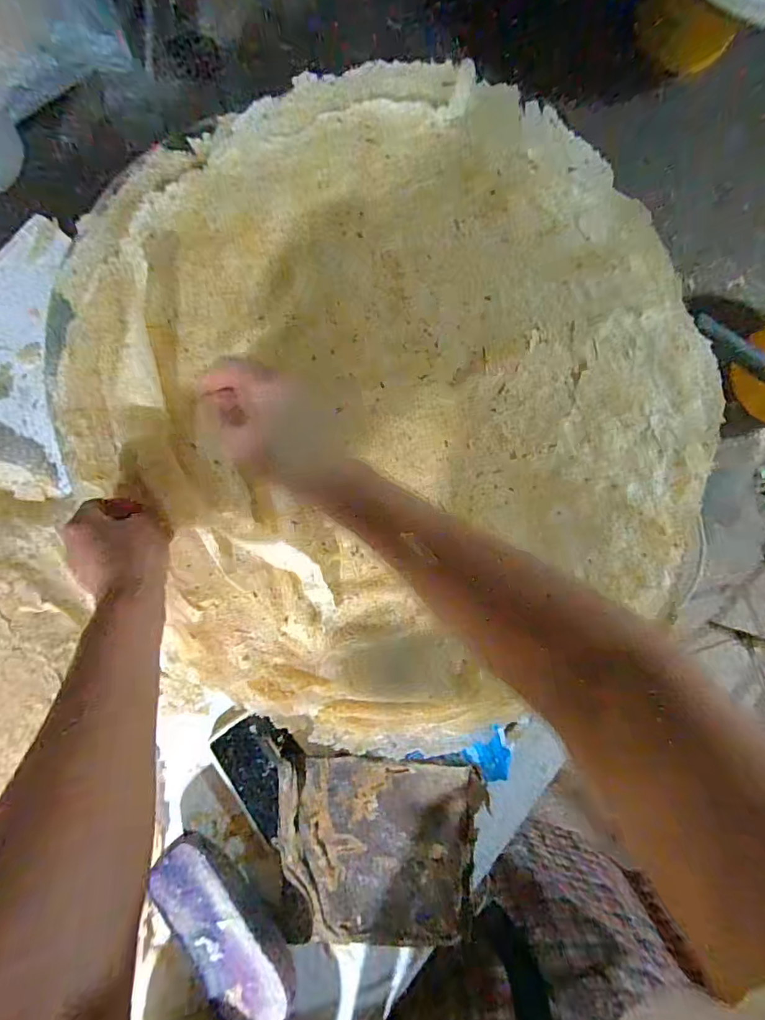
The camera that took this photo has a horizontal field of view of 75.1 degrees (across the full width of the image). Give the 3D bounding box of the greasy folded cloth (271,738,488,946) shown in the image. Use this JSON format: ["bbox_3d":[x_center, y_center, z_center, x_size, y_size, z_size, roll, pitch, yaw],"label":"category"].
[{"bbox_3d":[-0.008,0.315,0.460,0.187,0.022,0.168,6,84,-1],"label":"greasy folded cloth"}]

